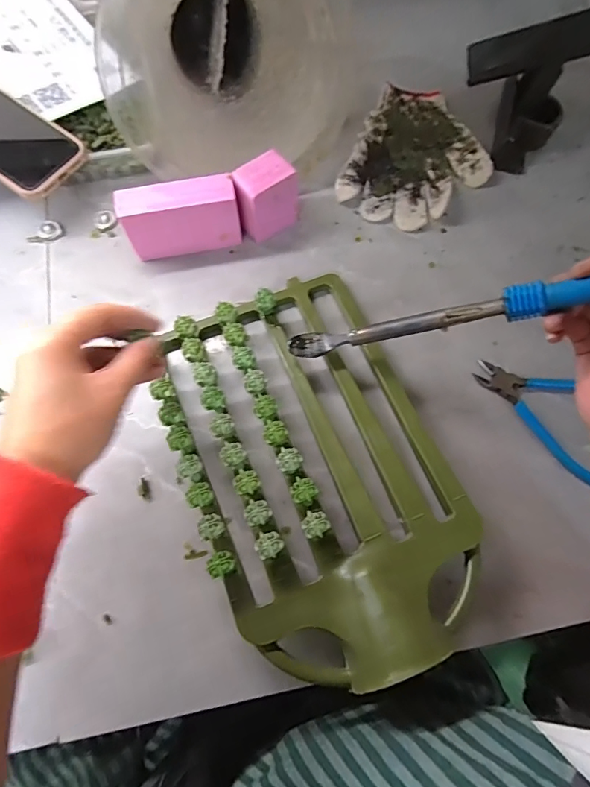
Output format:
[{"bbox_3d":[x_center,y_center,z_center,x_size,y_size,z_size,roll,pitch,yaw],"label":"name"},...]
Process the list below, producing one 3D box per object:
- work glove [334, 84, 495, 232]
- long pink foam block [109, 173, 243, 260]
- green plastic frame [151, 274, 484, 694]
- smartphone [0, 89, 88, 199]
[{"bbox_3d":[0.143,-0.266,0.503,0.146,0.018,0.188,23,72,6],"label":"work glove"},{"bbox_3d":[-0.110,-0.170,0.439,0.107,0.072,0.031,-13,72,-6],"label":"long pink foam block"},{"bbox_3d":[0.016,0.051,0.368,0.205,0.066,0.317,-24,74,-9],"label":"green plastic frame"},{"bbox_3d":[-0.283,-0.251,0.428,0.146,0.014,0.074,34,74,8],"label":"smartphone"}]

